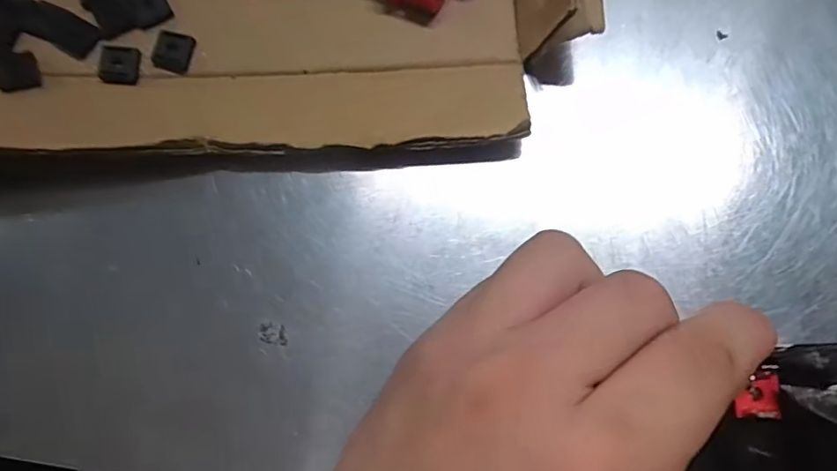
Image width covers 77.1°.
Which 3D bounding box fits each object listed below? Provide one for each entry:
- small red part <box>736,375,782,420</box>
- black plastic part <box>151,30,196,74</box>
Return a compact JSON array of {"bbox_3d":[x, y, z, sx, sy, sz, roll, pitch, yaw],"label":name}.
[{"bbox_3d":[0.098,0.046,0.151,0.012,0.004,0.012,3,79,1],"label":"small red part"},{"bbox_3d":[-0.093,-0.070,0.200,0.013,0.004,0.015,13,79,3],"label":"black plastic part"}]

